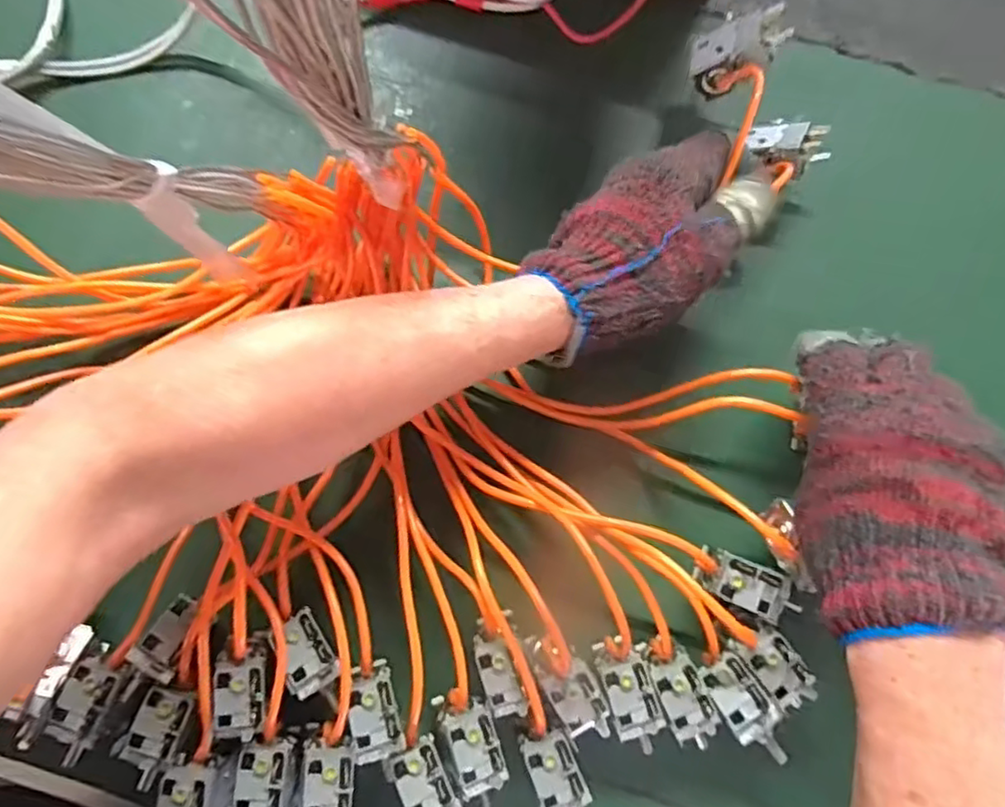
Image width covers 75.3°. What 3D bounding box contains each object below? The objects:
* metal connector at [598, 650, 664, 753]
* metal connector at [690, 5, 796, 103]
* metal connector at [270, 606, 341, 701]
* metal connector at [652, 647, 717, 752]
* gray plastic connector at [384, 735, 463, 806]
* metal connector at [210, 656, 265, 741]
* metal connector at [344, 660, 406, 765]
[{"bbox_3d":[0.067,0.153,0.335,0.024,0.021,0.047,-16,79,-4],"label":"metal connector"},{"bbox_3d":[0.144,-0.212,0.394,0.052,0.023,0.039,-9,74,41],"label":"metal connector"},{"bbox_3d":[-0.101,0.127,0.332,0.025,0.015,0.038,-33,81,-8],"label":"metal connector"},{"bbox_3d":[0.092,0.151,0.331,0.023,0.012,0.045,-23,80,-6],"label":"metal connector"},{"bbox_3d":[-0.034,0.197,0.323,0.026,0.022,0.057,-32,81,-7],"label":"gray plastic connector"},{"bbox_3d":[-0.130,0.146,0.320,0.023,0.010,0.037,3,78,-1],"label":"metal connector"},{"bbox_3d":[-0.065,0.155,0.326,0.025,0.015,0.045,-13,79,-4],"label":"metal connector"}]

